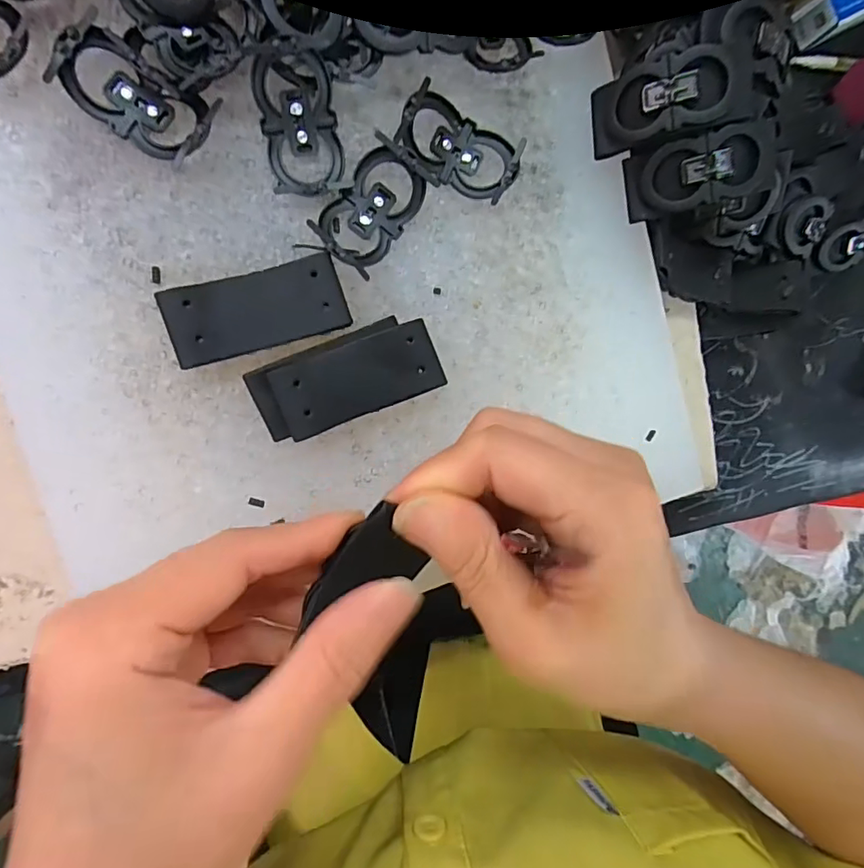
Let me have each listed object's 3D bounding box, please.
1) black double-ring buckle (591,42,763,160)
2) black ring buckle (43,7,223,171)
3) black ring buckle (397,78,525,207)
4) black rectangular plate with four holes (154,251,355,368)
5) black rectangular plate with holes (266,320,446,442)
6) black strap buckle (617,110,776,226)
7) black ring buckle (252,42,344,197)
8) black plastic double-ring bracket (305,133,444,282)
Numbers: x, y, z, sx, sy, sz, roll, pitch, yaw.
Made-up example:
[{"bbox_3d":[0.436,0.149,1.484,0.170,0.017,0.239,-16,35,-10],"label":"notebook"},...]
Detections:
[{"bbox_3d":[0.094,-0.131,0.207,0.059,0.016,0.027,-4,94,23],"label":"black double-ring buckle"},{"bbox_3d":[-0.098,-0.113,0.176,0.043,0.012,0.027,33,85,-15],"label":"black ring buckle"},{"bbox_3d":[0.011,-0.111,0.205,0.047,0.013,0.027,26,87,-15],"label":"black ring buckle"},{"bbox_3d":[-0.061,-0.044,0.187,0.059,0.012,0.026,-19,98,-13],"label":"black rectangular plate with four holes"},{"bbox_3d":[-0.026,-0.020,0.193,0.059,0.004,0.026,-22,104,-12],"label":"black rectangular plate with holes"},{"bbox_3d":[0.109,-0.107,0.215,0.056,0.017,0.027,-10,95,19],"label":"black strap buckle"},{"bbox_3d":[-0.047,-0.111,0.189,0.026,0.011,0.046,-12,114,-12],"label":"black ring buckle"},{"bbox_3d":[-0.022,-0.084,0.197,0.027,0.013,0.048,37,84,-15],"label":"black plastic double-ring bracket"}]

